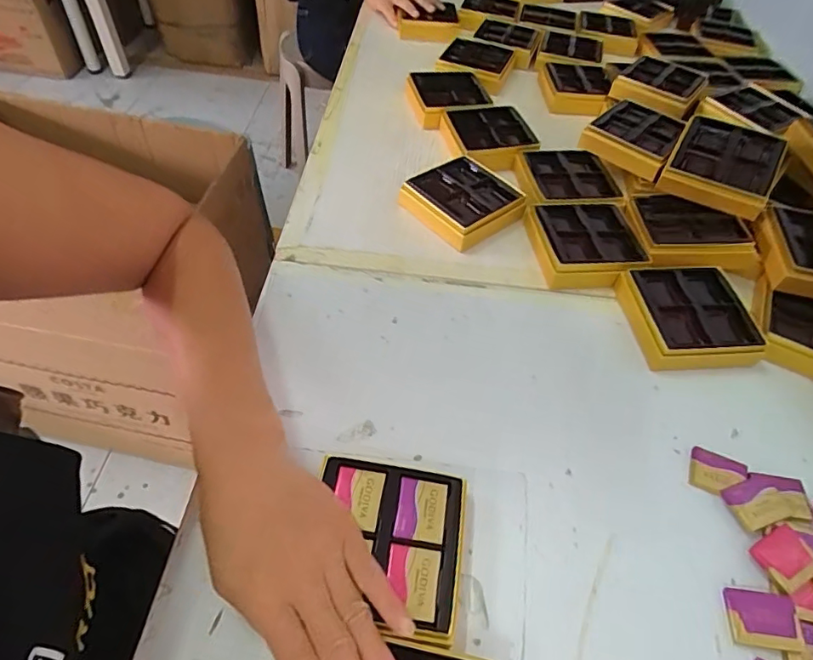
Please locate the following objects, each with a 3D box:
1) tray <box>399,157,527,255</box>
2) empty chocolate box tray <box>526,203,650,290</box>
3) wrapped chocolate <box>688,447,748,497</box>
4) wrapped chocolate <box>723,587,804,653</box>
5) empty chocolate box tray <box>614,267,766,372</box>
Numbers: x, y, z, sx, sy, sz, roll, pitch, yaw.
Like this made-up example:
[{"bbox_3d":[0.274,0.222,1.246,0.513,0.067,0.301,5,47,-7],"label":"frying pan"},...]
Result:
[{"bbox_3d":[0.061,-0.138,0.546,0.099,0.030,0.098,-29,59,-25],"label":"tray"},{"bbox_3d":[0.178,-0.088,0.514,0.099,0.030,0.105,-1,52,-6],"label":"empty chocolate box tray"},{"bbox_3d":[0.232,0.108,0.384,0.038,0.008,0.035,24,53,14],"label":"wrapped chocolate"},{"bbox_3d":[0.222,0.180,0.319,0.040,0.007,0.032,11,51,4],"label":"wrapped chocolate"},{"bbox_3d":[0.252,-0.014,0.462,0.092,0.031,0.096,-3,52,-7],"label":"empty chocolate box tray"}]

